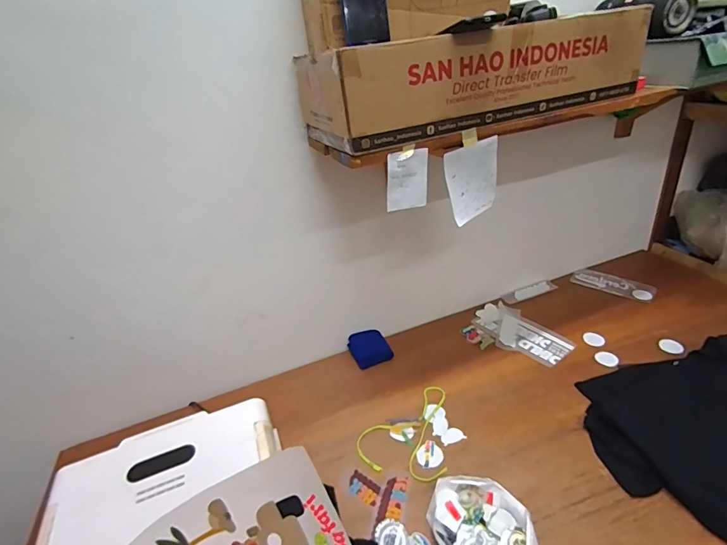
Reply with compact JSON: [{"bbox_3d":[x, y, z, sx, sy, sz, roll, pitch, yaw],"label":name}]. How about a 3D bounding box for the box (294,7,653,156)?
[{"bbox_3d":[0.205,-0.400,0.814,0.620,0.146,0.273,-18,32,-15],"label":"box"}]

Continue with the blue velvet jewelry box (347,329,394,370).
[{"bbox_3d":[0.019,0.223,1.195,0.108,0.037,0.121,-18,32,-17],"label":"blue velvet jewelry box"}]

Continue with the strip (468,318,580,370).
[{"bbox_3d":[0.473,0.182,1.208,0.133,0.008,0.271,-28,36,-30],"label":"strip"}]

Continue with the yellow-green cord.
[{"bbox_3d":[0.094,0.373,0.973,0.201,0.004,0.261,-1,31,11],"label":"yellow-green cord"}]

